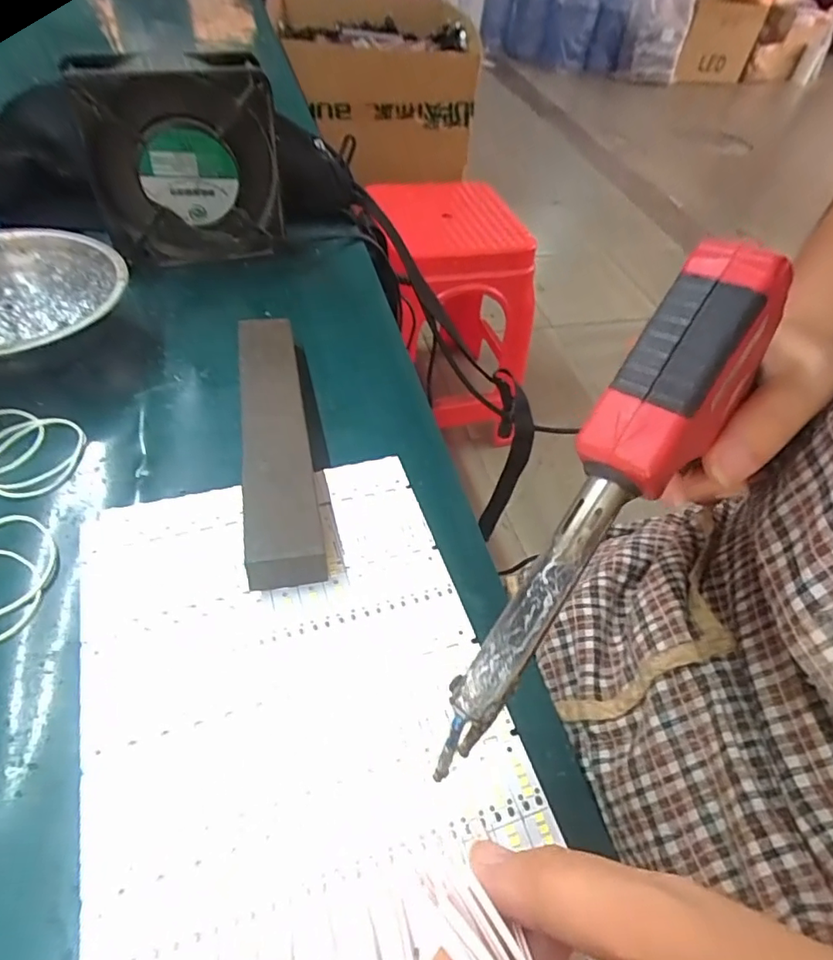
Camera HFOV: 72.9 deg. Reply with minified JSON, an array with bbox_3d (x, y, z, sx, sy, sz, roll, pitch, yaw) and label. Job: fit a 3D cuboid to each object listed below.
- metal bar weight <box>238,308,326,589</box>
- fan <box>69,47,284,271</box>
[{"bbox_3d":[-0.073,-0.026,0.289,0.031,0.030,0.185,-7,51,-12],"label":"metal bar weight"},{"bbox_3d":[-0.149,-0.204,0.375,0.115,0.126,0.030,-17,54,-20],"label":"fan"}]

